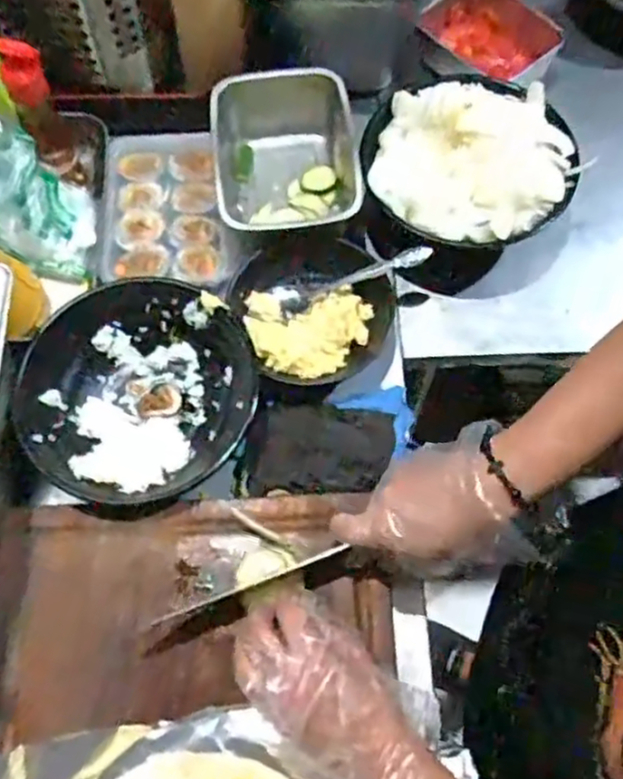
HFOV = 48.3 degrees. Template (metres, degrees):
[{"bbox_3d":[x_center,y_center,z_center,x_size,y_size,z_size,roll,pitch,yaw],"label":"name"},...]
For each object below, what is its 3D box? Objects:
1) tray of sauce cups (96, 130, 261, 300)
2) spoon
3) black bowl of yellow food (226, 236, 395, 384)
[{"bbox_3d":[-0.135,-0.177,0.686,0.152,0.024,0.194,-4,66,-1],"label":"tray of sauce cups"},{"bbox_3d":[0.037,-0.098,0.620,0.142,0.015,0.025,-17,65,13],"label":"spoon"},{"bbox_3d":[0.001,-0.078,0.626,0.132,0.034,0.140,0,67,0],"label":"black bowl of yellow food"}]

